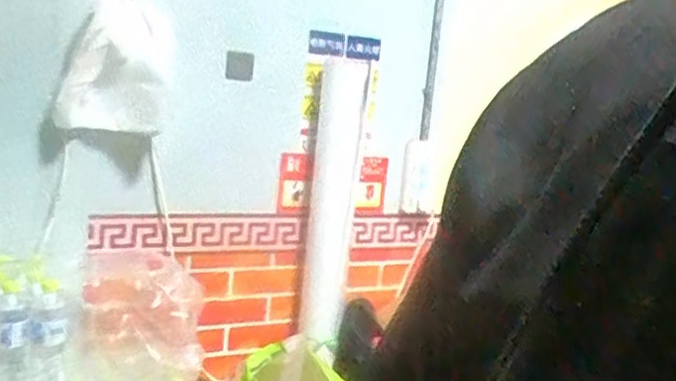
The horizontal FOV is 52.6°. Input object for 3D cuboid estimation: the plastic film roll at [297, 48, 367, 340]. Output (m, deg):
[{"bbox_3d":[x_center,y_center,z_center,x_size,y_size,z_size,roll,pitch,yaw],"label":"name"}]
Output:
[{"bbox_3d":[-0.014,0.027,1.577,0.109,0.628,0.098,5,9,-2],"label":"plastic film roll"}]

